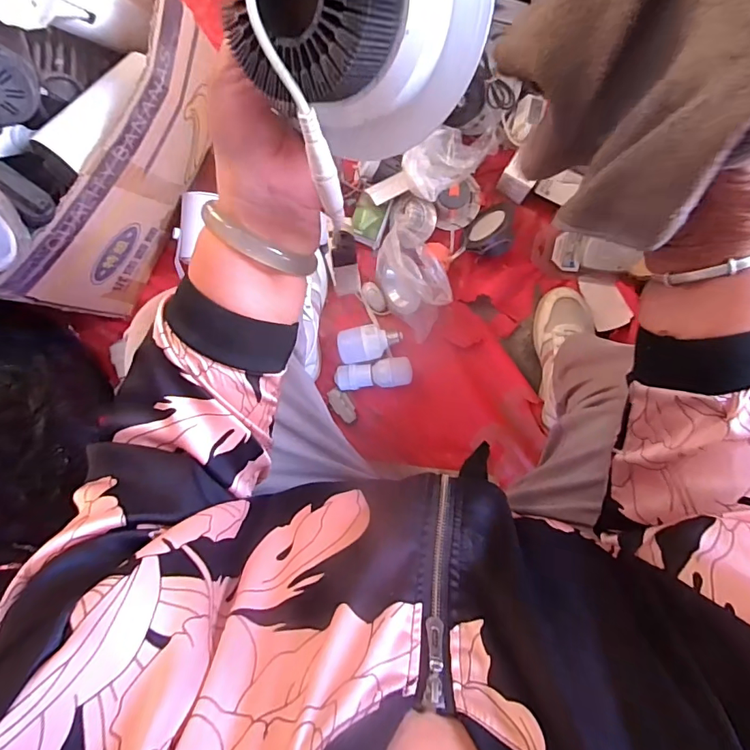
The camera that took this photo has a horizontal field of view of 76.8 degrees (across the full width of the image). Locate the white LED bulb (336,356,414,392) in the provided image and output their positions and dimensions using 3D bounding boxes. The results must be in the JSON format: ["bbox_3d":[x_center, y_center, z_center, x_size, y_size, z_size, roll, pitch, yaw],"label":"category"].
[{"bbox_3d":[-0.002,0.000,0.802,0.127,0.044,0.047,-8,94,3],"label":"white LED bulb"}]

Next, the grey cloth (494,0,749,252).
[{"bbox_3d":[0.128,-0.142,0.233,0.042,0.148,0.136,-15,85,-18],"label":"grey cloth"}]

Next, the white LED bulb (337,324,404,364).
[{"bbox_3d":[-0.008,-0.054,0.788,0.104,0.048,0.056,-11,94,4],"label":"white LED bulb"}]

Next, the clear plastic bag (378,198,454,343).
[{"bbox_3d":[0.055,-0.170,0.740,0.104,0.112,0.216,-8,94,3],"label":"clear plastic bag"}]

